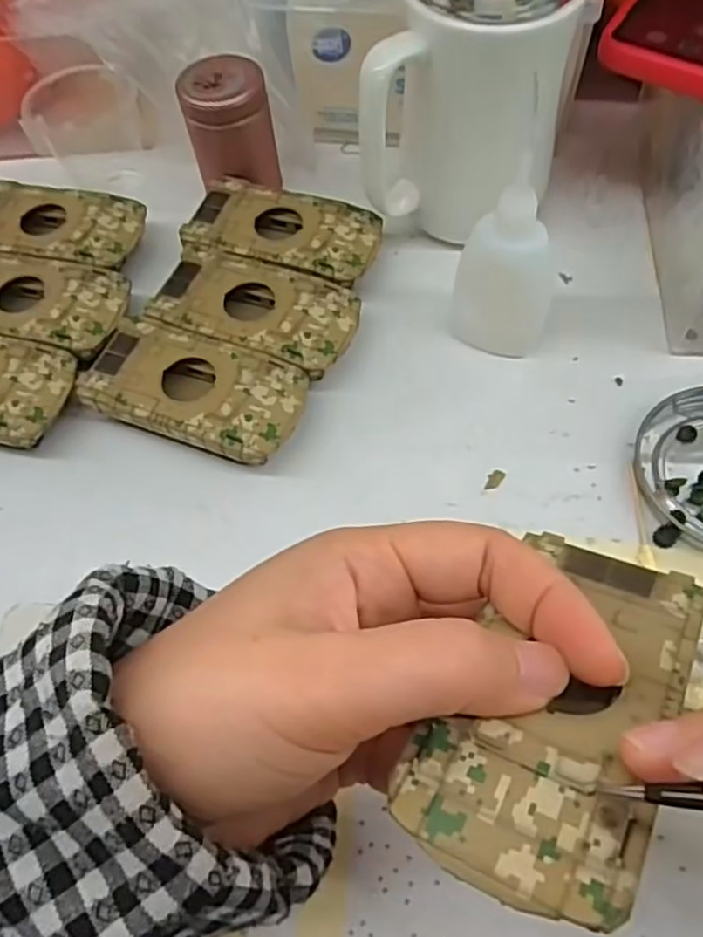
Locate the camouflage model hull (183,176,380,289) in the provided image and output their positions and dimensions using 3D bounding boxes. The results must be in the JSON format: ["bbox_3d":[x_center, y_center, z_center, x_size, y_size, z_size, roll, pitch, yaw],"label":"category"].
[{"bbox_3d":[-0.034,-0.118,0.361,0.094,0.020,0.050,17,64,12],"label":"camouflage model hull"}]

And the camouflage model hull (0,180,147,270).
[{"bbox_3d":[-0.158,-0.125,0.374,0.092,0.023,0.052,7,62,7],"label":"camouflage model hull"}]

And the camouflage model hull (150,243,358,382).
[{"bbox_3d":[-0.045,-0.073,0.337,0.094,0.021,0.051,19,64,13],"label":"camouflage model hull"}]

